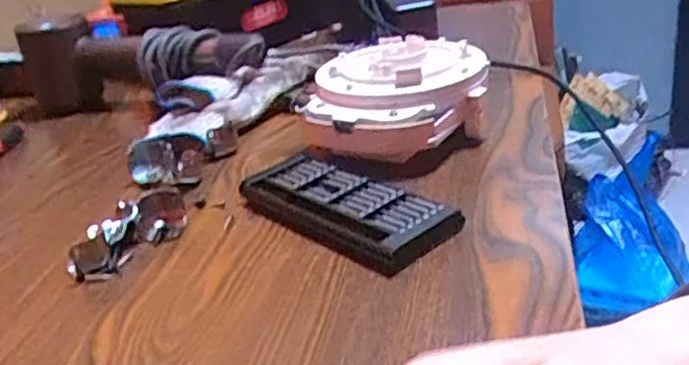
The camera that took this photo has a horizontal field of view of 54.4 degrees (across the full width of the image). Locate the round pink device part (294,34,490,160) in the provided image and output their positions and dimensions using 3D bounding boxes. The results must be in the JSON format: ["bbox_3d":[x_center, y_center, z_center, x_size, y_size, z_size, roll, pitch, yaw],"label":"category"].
[{"bbox_3d":[0.043,-0.071,0.550,0.134,0.066,0.137,-5,26,3],"label":"round pink device part"}]

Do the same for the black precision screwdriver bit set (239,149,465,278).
[{"bbox_3d":[-0.003,0.017,0.445,0.155,0.023,0.064,18,35,41],"label":"black precision screwdriver bit set"}]

